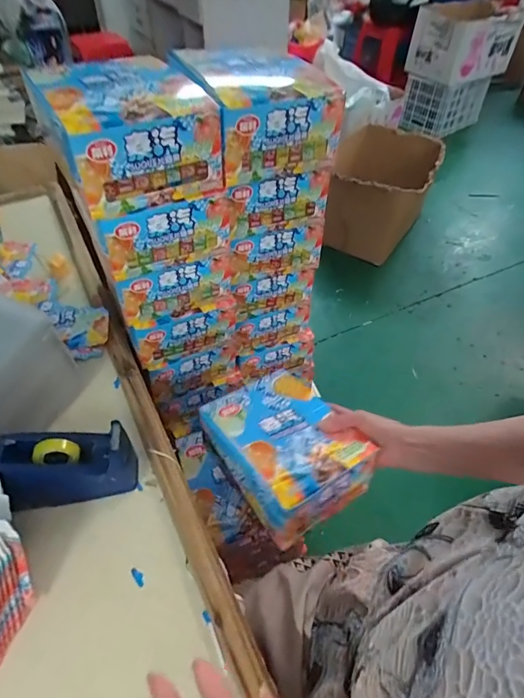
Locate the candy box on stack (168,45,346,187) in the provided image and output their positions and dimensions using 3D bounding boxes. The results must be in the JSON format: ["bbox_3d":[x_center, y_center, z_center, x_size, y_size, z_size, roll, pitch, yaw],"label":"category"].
[{"bbox_3d":[-0.002,-0.289,0.519,0.156,0.093,0.140,-15,51,-14],"label":"candy box on stack"}]

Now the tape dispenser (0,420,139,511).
[{"bbox_3d":[-0.209,0.132,0.464,0.127,0.094,0.056,-5,48,-10],"label":"tape dispenser"}]

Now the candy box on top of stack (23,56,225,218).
[{"bbox_3d":[-0.152,-0.248,0.470,0.156,0.088,0.170,-24,53,-21],"label":"candy box on top of stack"}]

